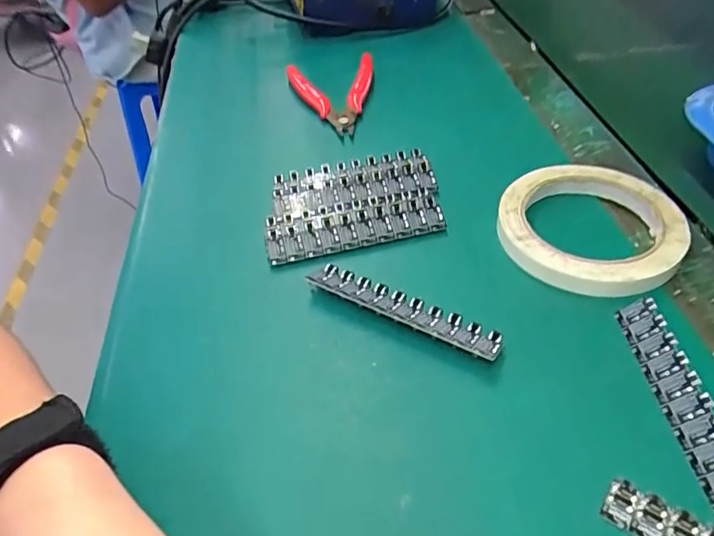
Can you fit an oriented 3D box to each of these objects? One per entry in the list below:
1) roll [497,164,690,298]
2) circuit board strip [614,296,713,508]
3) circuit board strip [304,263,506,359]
[{"bbox_3d":[0.136,-0.024,0.323,0.101,0.019,0.098,5,45,10],"label":"roll"},{"bbox_3d":[0.144,0.058,0.241,0.015,0.013,0.106,-5,45,0],"label":"circuit board strip"},{"bbox_3d":[0.023,0.021,0.287,0.107,0.010,0.021,22,51,25],"label":"circuit board strip"}]

